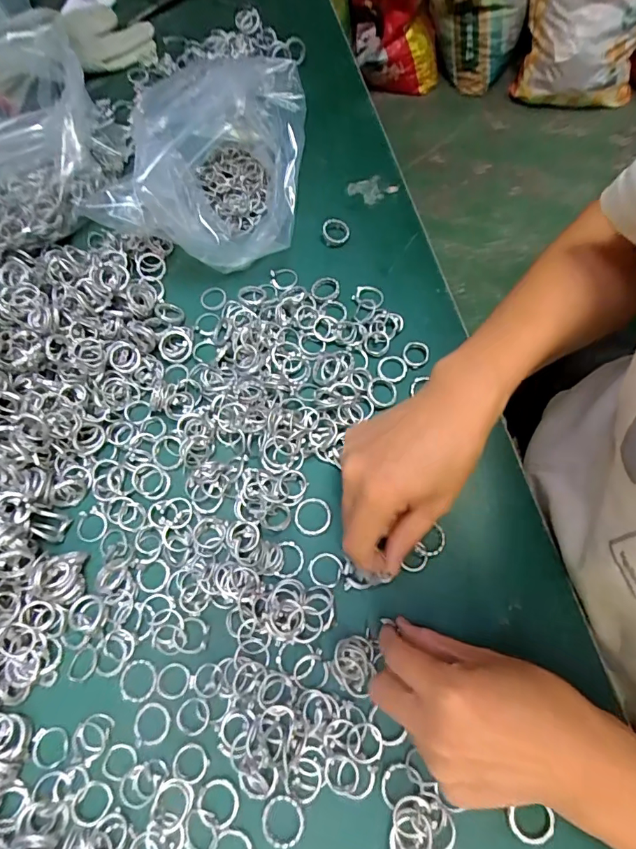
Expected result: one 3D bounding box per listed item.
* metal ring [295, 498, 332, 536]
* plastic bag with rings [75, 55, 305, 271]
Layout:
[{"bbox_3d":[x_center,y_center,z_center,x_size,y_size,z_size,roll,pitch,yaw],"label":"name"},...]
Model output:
[{"bbox_3d":[-0.004,0.062,0.331,0.025,0.004,0.026,-1,66,2],"label":"metal ring"},{"bbox_3d":[-0.070,-0.211,0.392,0.110,0.094,0.142,5,66,5],"label":"plastic bag with rings"}]

